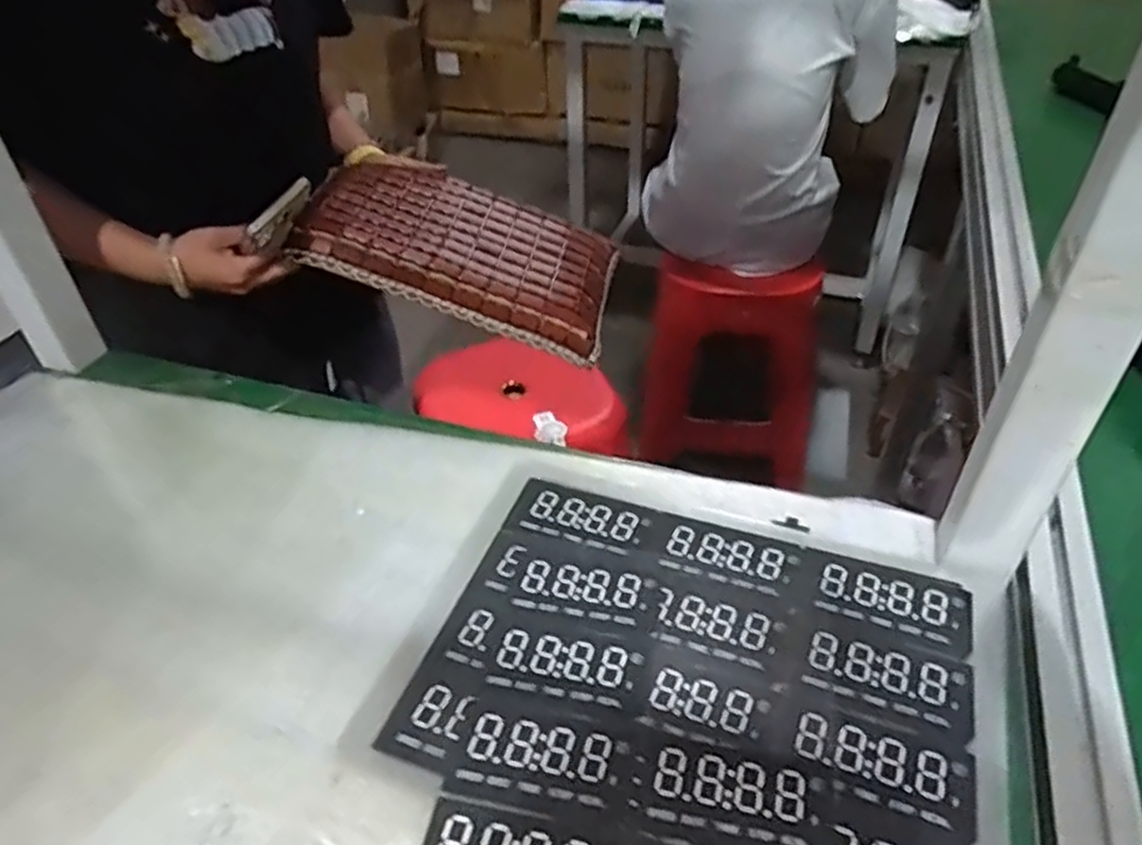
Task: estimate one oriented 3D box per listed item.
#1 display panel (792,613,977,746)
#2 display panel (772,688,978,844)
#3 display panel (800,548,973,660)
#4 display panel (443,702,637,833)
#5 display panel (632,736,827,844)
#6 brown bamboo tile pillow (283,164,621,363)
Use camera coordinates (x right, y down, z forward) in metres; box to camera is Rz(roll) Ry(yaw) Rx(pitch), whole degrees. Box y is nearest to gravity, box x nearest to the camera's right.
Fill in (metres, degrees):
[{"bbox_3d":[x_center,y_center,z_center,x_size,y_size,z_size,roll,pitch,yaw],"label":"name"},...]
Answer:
[{"bbox_3d":[0.171,0.138,0.413,0.090,0.004,0.051,13,43,18],"label":"display panel"},{"bbox_3d":[0.150,0.170,0.376,0.093,0.004,0.050,15,44,20],"label":"display panel"},{"bbox_3d":[0.188,0.106,0.452,0.094,0.004,0.053,14,43,18],"label":"display panel"},{"bbox_3d":[-0.013,0.171,0.381,0.088,0.005,0.049,8,42,12],"label":"display panel"},{"bbox_3d":[0.076,0.181,0.363,0.086,0.004,0.046,8,42,12],"label":"display panel"},{"bbox_3d":[-0.112,-0.195,0.823,0.328,0.027,0.208,20,48,-6],"label":"brown bamboo tile pillow"}]

